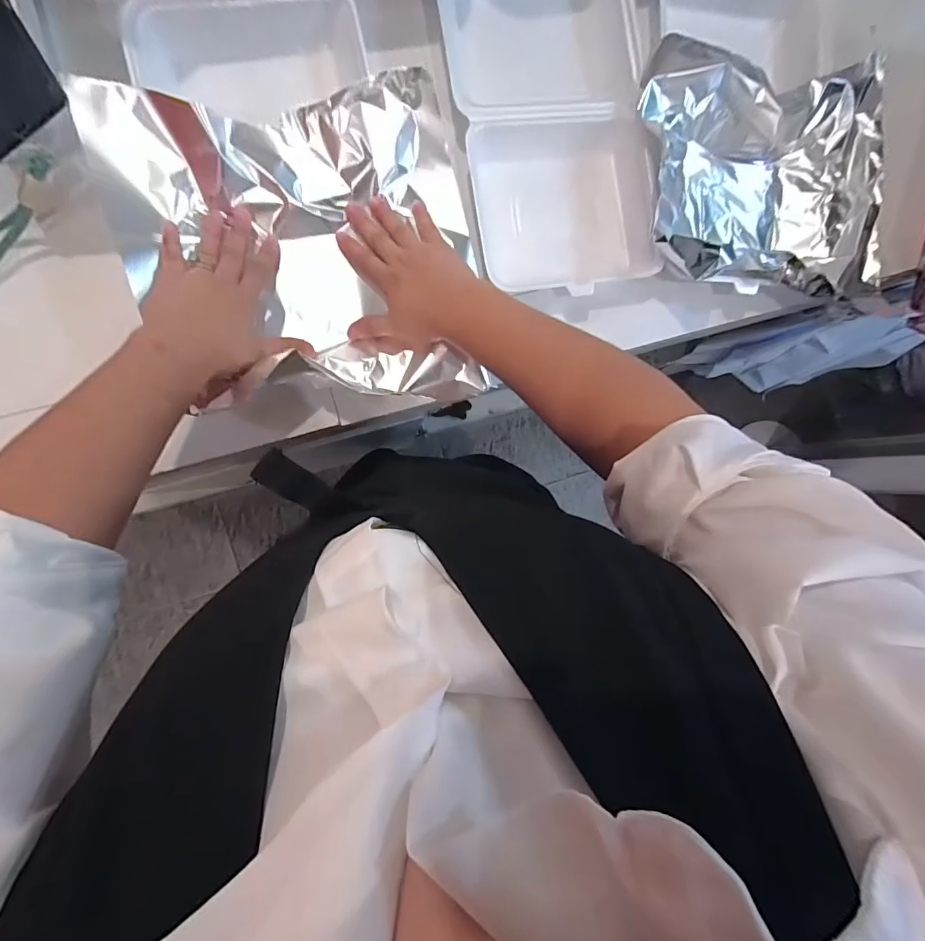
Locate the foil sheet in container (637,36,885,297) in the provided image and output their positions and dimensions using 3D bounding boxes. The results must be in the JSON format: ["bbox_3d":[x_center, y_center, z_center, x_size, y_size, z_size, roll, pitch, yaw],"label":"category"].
[{"bbox_3d":[0.304,-0.290,0.464,0.258,0.056,0.232,-1,90,-9],"label":"foil sheet in container"}]

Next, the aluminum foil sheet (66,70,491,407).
[{"bbox_3d":[-0.129,-0.179,0.387,0.280,0.059,0.256,-11,92,-9],"label":"aluminum foil sheet"}]

